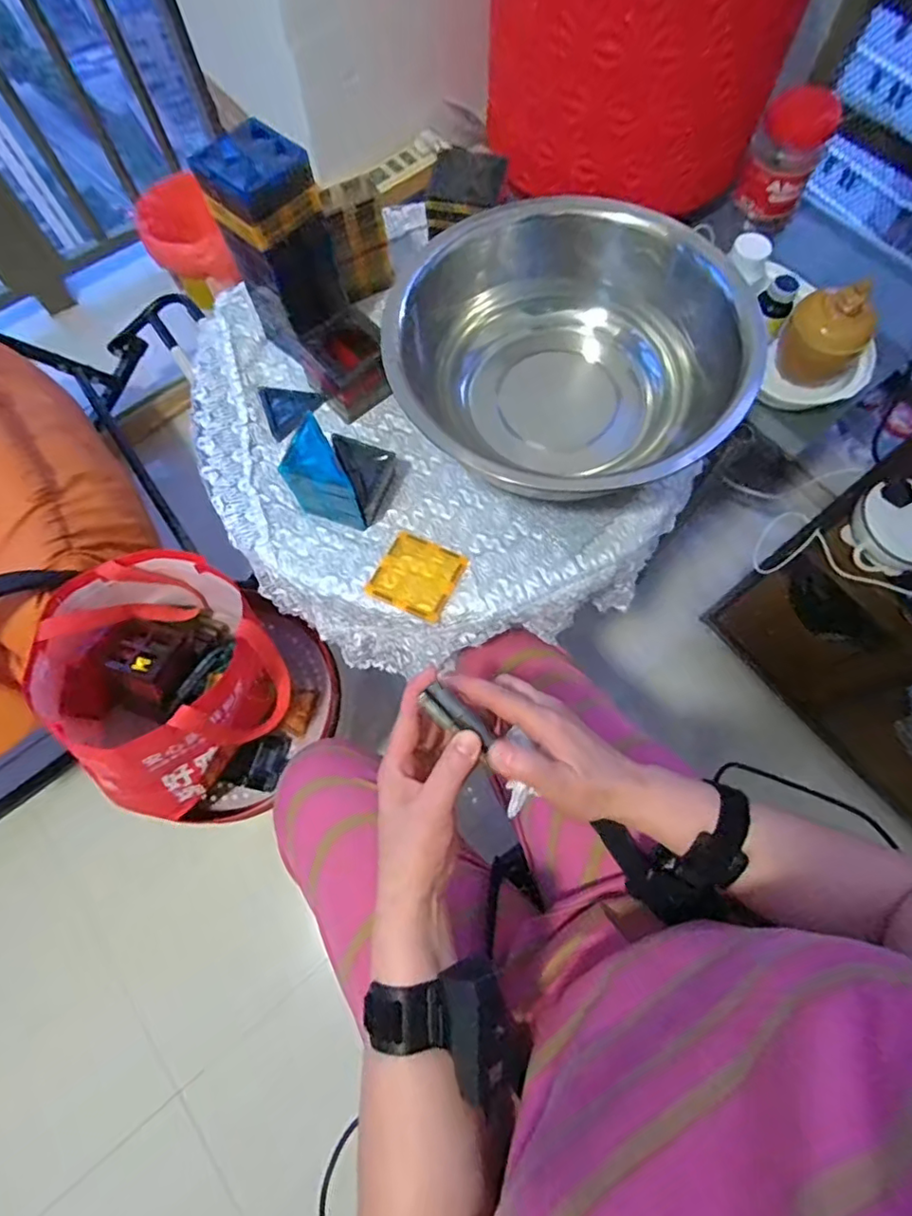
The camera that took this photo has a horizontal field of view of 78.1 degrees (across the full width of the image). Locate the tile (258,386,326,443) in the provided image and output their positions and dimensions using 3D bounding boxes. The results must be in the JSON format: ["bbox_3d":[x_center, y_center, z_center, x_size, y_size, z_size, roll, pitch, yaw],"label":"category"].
[{"bbox_3d":[-0.183,-0.229,0.637,0.067,0.006,0.071,-21,71,-6],"label":"tile"}]

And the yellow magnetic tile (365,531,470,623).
[{"bbox_3d":[-0.038,-0.032,0.558,0.080,0.009,0.079,24,68,14],"label":"yellow magnetic tile"}]

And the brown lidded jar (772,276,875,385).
[{"bbox_3d":[0.453,-0.335,0.695,0.093,0.107,0.084,35,74,13],"label":"brown lidded jar"}]

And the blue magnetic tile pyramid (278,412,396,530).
[{"bbox_3d":[-0.115,-0.138,0.564,0.076,0.083,0.092,19,71,8],"label":"blue magnetic tile pyramid"}]

